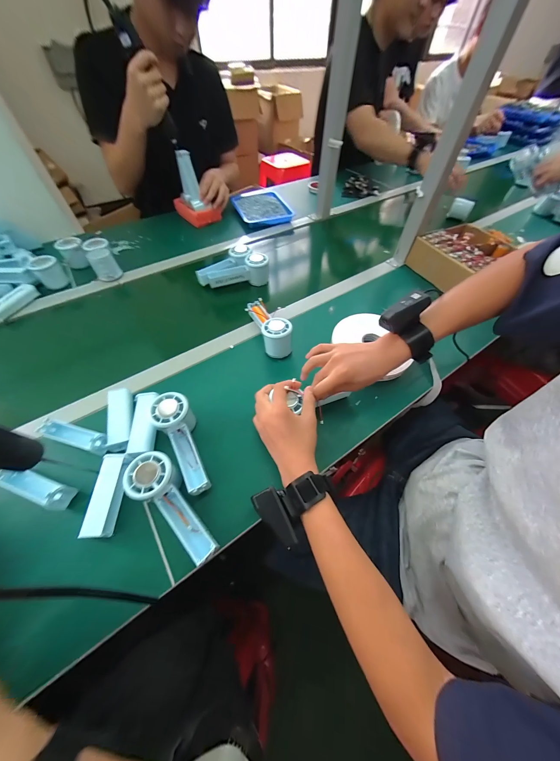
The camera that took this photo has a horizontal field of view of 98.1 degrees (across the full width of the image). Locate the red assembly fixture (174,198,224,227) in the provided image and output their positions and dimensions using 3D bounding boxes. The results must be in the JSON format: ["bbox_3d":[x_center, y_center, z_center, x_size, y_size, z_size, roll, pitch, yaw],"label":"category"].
[{"bbox_3d":[-0.278,-0.543,0.791,0.165,0.048,0.094,14,57,7],"label":"red assembly fixture"}]

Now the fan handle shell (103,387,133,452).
[{"bbox_3d":[-0.257,0.061,0.394,0.035,0.026,0.099,-11,58,-10],"label":"fan handle shell"}]

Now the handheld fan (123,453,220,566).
[{"bbox_3d":[-0.136,0.156,0.307,0.056,0.034,0.149,-39,79,-24],"label":"handheld fan"}]

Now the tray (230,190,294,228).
[{"bbox_3d":[-0.072,-0.605,0.848,0.163,0.031,0.245,-16,59,-13],"label":"tray"}]

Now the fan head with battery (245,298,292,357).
[{"bbox_3d":[-0.030,-0.113,0.500,0.054,0.071,0.154,-22,61,-16],"label":"fan head with battery"}]

